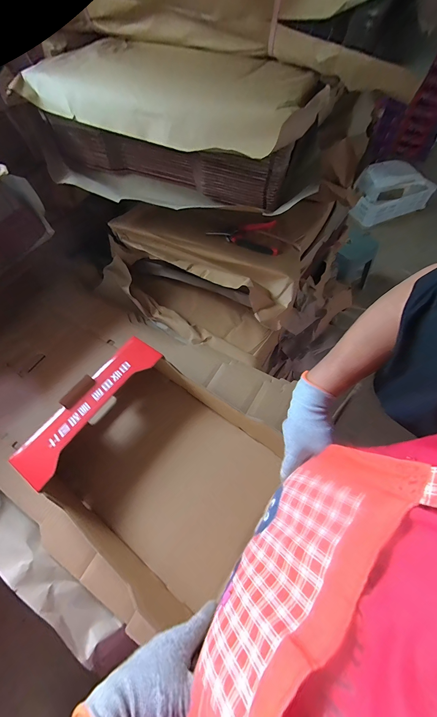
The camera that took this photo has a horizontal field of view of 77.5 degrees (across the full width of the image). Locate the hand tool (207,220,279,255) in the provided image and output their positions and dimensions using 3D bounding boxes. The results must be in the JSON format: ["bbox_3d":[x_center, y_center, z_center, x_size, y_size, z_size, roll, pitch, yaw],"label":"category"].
[{"bbox_3d":[0.057,-0.285,0.646,0.158,0.026,0.091,0,58,2],"label":"hand tool"}]

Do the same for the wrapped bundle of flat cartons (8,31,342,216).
[{"bbox_3d":[-0.086,-0.437,0.526,0.545,0.176,0.254,20,61,14],"label":"wrapped bundle of flat cartons"}]

